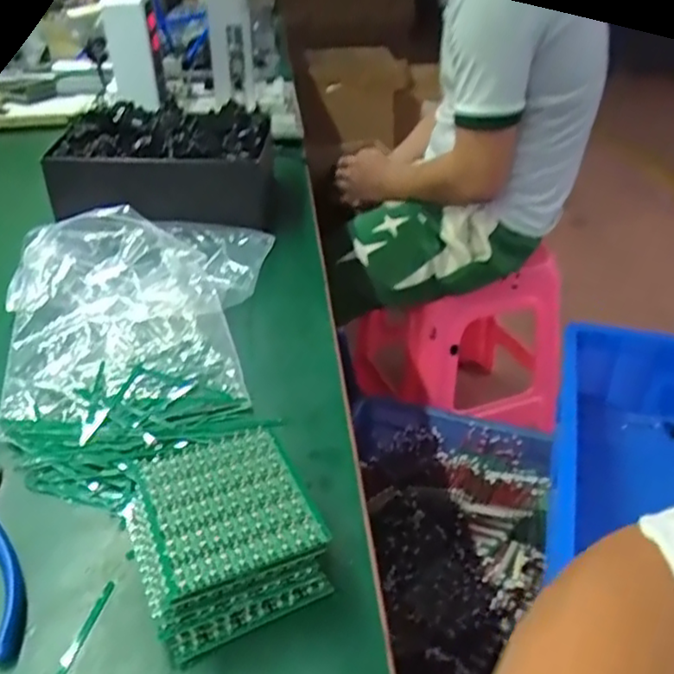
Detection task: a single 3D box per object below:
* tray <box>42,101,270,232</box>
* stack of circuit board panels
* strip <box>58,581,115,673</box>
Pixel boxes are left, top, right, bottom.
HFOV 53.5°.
[{"bbox_3d":[-0.194,-0.194,0.761,0.235,0.089,0.120,1,36,3],"label":"tray"},{"bbox_3d":[-0.062,0.109,0.369,0.094,0.057,0.092,-14,32,-25],"label":"stack of circuit board panels"},{"bbox_3d":[-0.135,0.162,0.338,0.007,0.004,0.086,6,35,10],"label":"strip"}]

